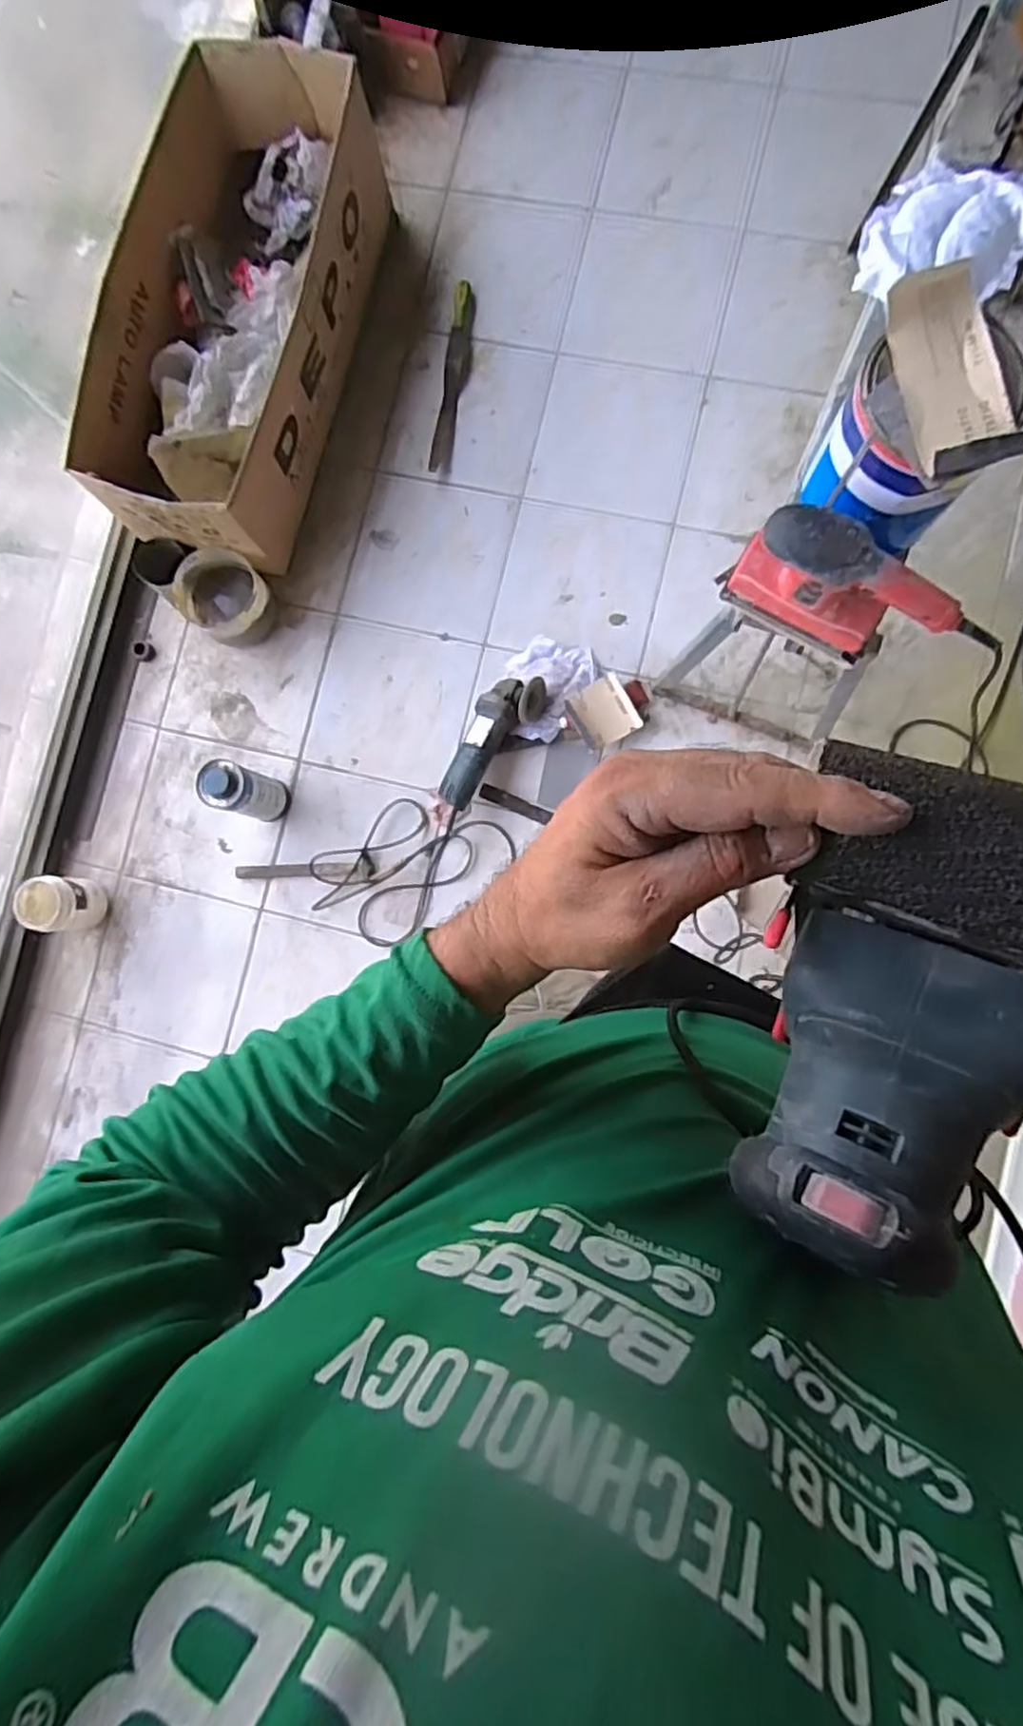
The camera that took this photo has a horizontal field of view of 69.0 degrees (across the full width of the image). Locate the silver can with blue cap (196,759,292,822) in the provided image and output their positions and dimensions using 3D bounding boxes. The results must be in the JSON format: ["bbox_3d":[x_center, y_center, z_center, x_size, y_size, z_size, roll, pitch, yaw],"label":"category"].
[{"bbox_3d":[-0.505,-0.134,1.435,0.088,0.239,0.086,0,86,6],"label":"silver can with blue cap"}]

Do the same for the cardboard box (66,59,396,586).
[{"bbox_3d":[-0.519,-1.044,1.459,0.389,0.283,0.894,13,87,7],"label":"cardboard box"}]

